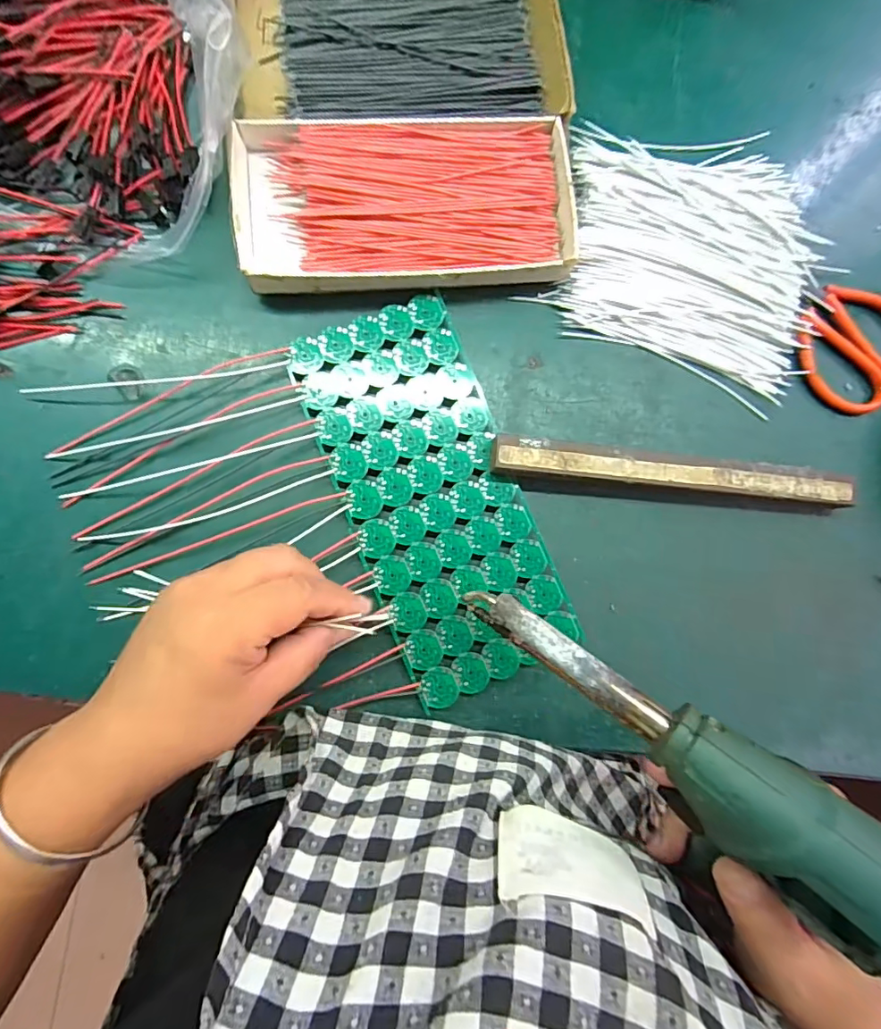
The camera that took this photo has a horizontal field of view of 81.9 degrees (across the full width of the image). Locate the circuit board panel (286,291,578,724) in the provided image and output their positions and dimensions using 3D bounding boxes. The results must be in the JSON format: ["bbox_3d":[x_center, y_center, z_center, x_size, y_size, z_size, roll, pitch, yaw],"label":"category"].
[{"bbox_3d":[-0.004,-0.010,0.286,0.095,0.009,0.215,-23,88,-6],"label":"circuit board panel"}]

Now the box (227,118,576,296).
[{"bbox_3d":[-0.020,-0.177,0.289,0.191,0.018,0.098,-6,86,-5],"label":"box"}]

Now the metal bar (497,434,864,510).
[{"bbox_3d":[0.134,-0.024,0.296,0.212,0.022,0.020,6,85,-4],"label":"metal bar"}]

